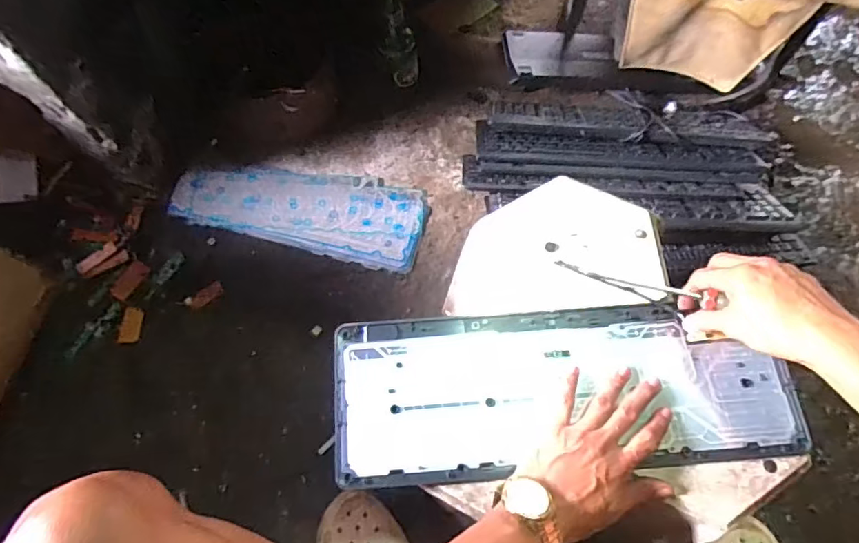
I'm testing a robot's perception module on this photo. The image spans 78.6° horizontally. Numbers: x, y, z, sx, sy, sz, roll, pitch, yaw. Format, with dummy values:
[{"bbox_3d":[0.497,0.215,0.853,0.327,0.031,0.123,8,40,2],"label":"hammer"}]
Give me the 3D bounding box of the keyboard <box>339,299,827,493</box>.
[{"bbox_3d":[0.128,0.115,0.518,0.435,0.016,0.158,-3,66,1],"label":"keyboard"}]

